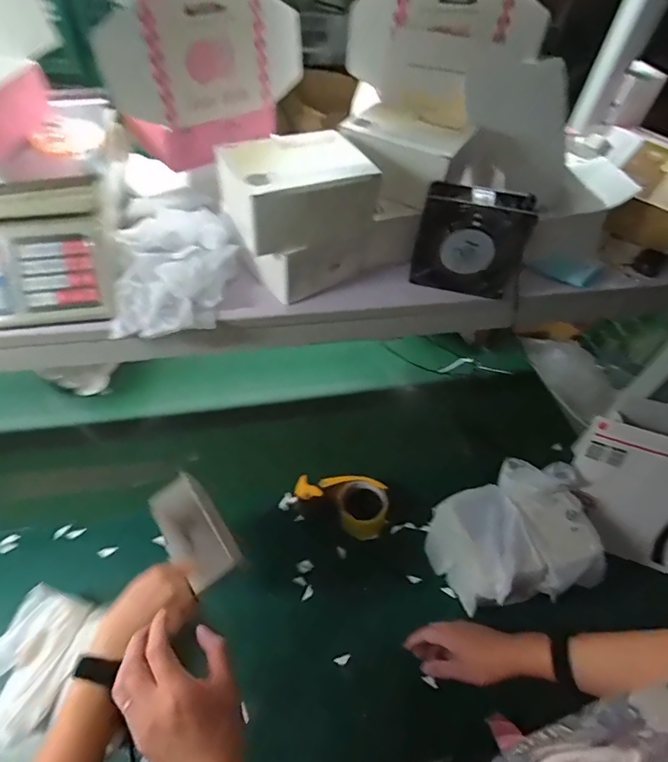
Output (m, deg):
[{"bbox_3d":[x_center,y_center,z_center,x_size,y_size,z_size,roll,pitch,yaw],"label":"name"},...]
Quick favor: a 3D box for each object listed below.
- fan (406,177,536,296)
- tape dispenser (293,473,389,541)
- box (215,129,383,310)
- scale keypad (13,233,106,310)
[{"bbox_3d":[0.163,-0.163,0.530,0.121,0.123,0.035,14,50,7],"label":"fan"},{"bbox_3d":[0.019,0.224,0.832,0.169,0.077,0.095,21,51,12],"label":"tape dispenser"},{"bbox_3d":[-0.041,-0.194,0.520,0.149,0.136,0.120,-21,55,-21],"label":"box"},{"bbox_3d":[-0.287,-0.115,0.466,0.078,0.076,0.016,-6,9,-8],"label":"scale keypad"}]

